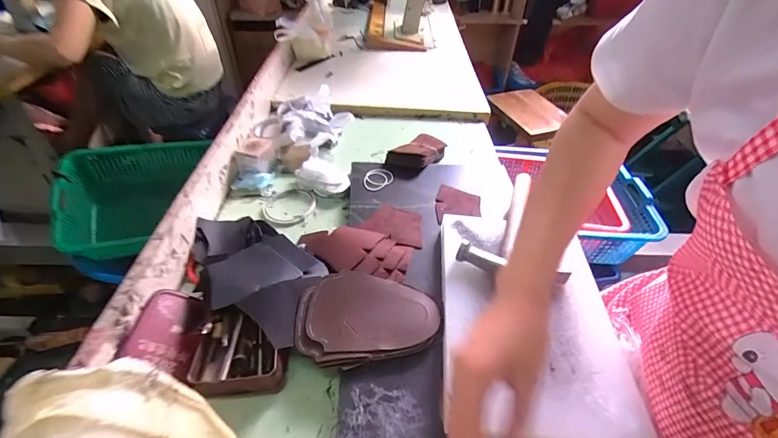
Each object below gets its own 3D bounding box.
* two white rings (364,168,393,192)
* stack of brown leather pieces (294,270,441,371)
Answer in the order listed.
[{"bbox_3d":[-0.021,-0.074,0.669,0.047,0.008,0.058,33,51,30],"label":"two white rings"},{"bbox_3d":[-0.028,0.118,0.450,0.165,0.025,0.118,-9,44,-14],"label":"stack of brown leather pieces"}]

